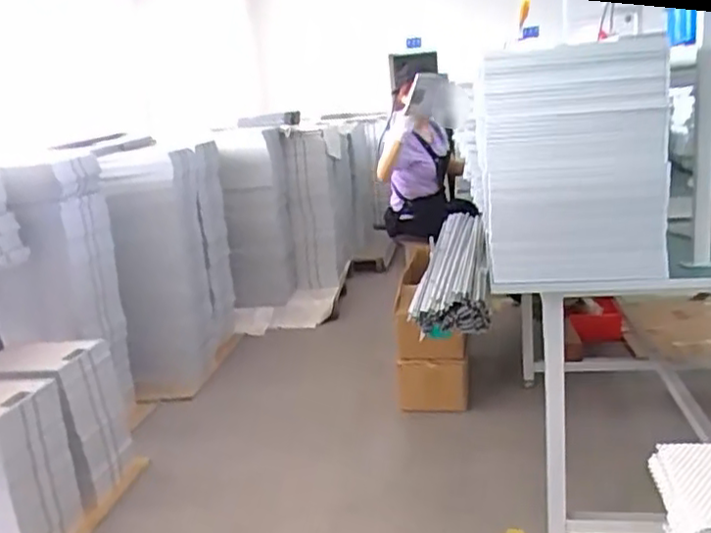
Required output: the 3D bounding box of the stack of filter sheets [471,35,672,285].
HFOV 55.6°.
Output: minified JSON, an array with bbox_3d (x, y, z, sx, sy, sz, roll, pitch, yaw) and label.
[{"bbox_3d":[0.420,-0.199,1.380,0.341,0.452,0.298,-4,14,4],"label":"stack of filter sheets"}]

